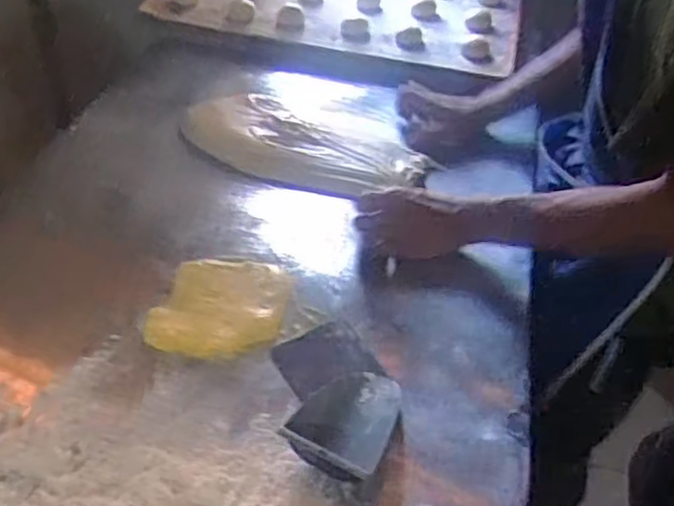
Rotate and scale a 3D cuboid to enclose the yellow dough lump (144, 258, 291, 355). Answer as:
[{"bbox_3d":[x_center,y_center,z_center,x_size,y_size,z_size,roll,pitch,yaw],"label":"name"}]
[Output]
[{"bbox_3d":[-0.121,0.053,0.721,0.129,0.010,0.132,7,41,2],"label":"yellow dough lump"}]

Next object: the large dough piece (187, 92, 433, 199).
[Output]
[{"bbox_3d":[-0.045,-0.149,0.940,0.322,0.033,0.160,13,42,9],"label":"large dough piece"}]

